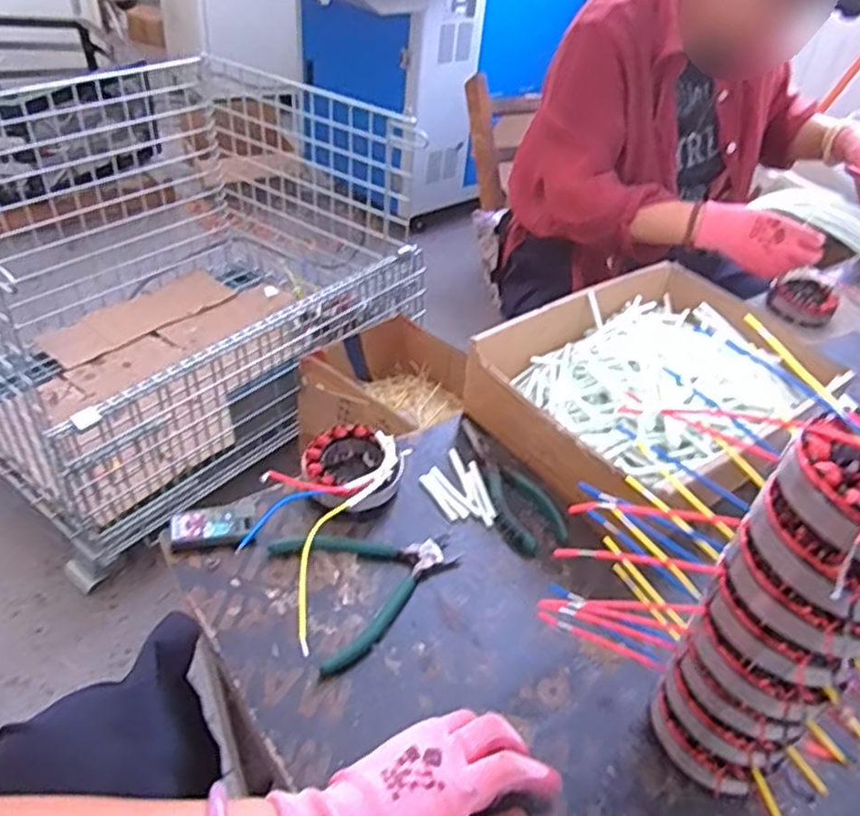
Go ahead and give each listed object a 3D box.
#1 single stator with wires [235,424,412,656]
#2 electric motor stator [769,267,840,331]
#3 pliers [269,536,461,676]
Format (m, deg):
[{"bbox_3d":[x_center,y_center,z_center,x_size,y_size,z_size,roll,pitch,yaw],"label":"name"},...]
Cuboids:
[{"bbox_3d":[-0.095,0.090,0.562,0.096,0.057,0.233,15,41,11],"label":"single stator with wires"},{"bbox_3d":[0.511,-0.149,0.928,0.079,0.046,0.079,31,46,27],"label":"electric motor stator"},{"bbox_3d":[-0.042,0.136,0.547,0.134,0.012,0.118,-14,44,-22],"label":"pliers"}]

